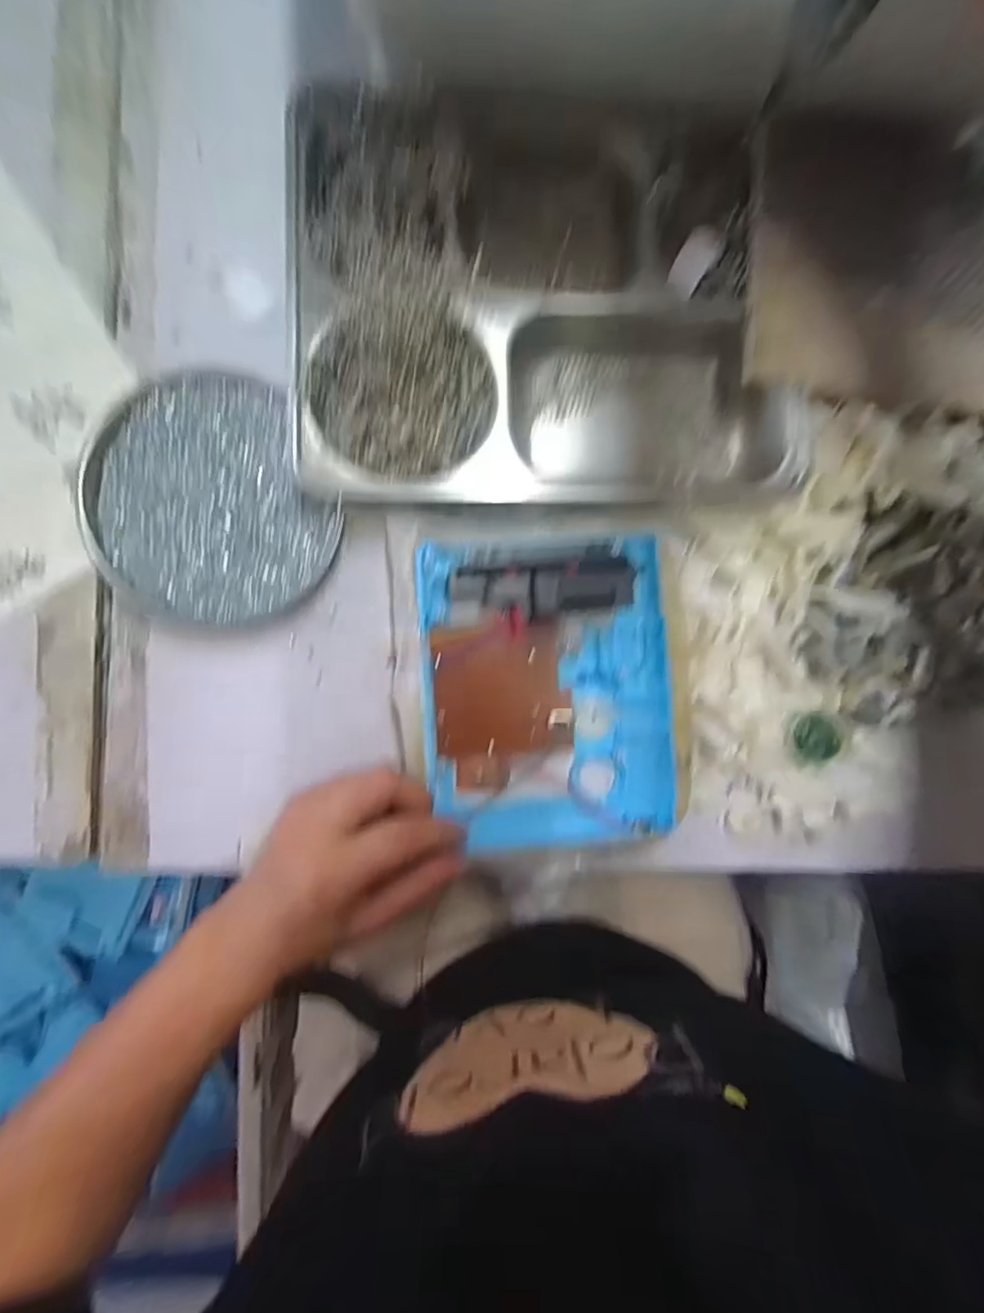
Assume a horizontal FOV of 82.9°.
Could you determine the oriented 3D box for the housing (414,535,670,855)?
[{"bbox_3d":[0.030,0.021,0.299,0.133,0.033,0.163,-4,91,-4],"label":"housing"}]

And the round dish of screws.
[{"bbox_3d":[-0.157,-0.083,0.312,0.124,0.013,0.134,0,91,-4],"label":"round dish of screws"}]

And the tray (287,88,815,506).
[{"bbox_3d":[0.031,-0.204,0.313,0.270,0.034,0.226,-2,91,-4],"label":"tray"}]

